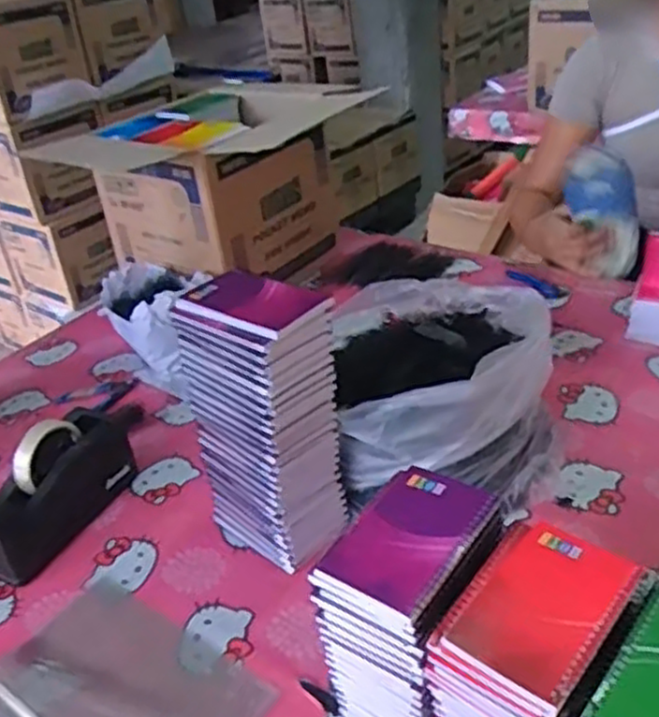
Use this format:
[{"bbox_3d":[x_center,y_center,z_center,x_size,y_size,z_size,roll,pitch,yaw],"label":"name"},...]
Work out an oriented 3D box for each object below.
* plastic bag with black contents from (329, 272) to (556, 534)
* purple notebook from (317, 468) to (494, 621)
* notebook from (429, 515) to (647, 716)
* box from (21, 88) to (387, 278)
[{"bbox_3d":[0.135,0.021,0.915,0.248,0.163,0.326,-6,31,2],"label":"plastic bag with black contents"},{"bbox_3d":[0.060,0.131,0.557,0.084,0.015,0.124,16,40,32],"label":"purple notebook"},{"bbox_3d":[0.142,0.164,0.505,0.090,0.016,0.135,20,42,36],"label":"notebook"},{"bbox_3d":[-0.188,-0.301,1.331,0.337,0.251,0.384,17,40,33],"label":"box"}]

